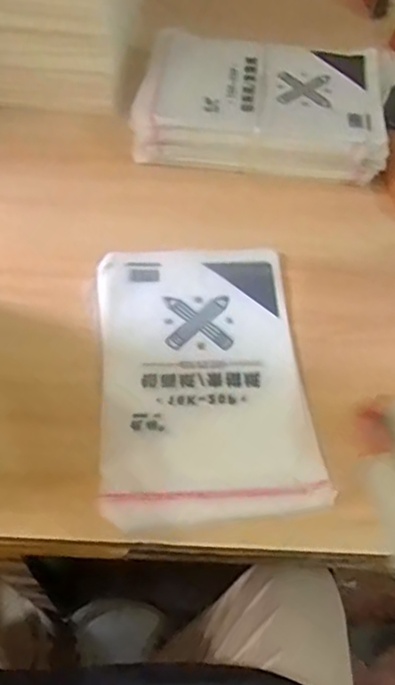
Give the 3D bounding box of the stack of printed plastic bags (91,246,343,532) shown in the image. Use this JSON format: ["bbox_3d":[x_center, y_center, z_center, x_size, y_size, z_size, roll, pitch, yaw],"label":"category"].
[{"bbox_3d":[0.004,0.028,0.648,0.211,0.009,0.330,-4,56,-6],"label":"stack of printed plastic bags"}]

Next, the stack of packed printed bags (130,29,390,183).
[{"bbox_3d":[0.085,-0.320,0.845,0.328,0.090,0.221,6,56,1],"label":"stack of packed printed bags"}]

